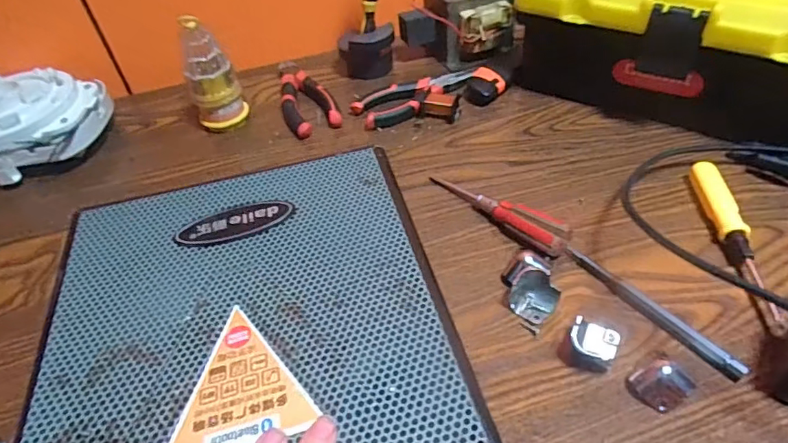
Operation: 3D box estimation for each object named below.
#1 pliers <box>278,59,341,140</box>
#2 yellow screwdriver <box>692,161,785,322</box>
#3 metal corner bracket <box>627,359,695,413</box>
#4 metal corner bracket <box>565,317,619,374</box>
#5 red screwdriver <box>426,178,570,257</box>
[{"bbox_3d":[-0.102,-0.141,0.573,0.052,0.021,0.140,-19,46,-12],"label":"pliers"},{"bbox_3d":[0.258,0.008,0.392,0.019,0.021,0.147,-1,45,6],"label":"yellow screwdriver"},{"bbox_3d":[0.161,0.098,0.311,0.025,0.017,0.027,-25,48,-17],"label":"metal corner bracket"},{"bbox_3d":[0.128,0.079,0.330,0.029,0.021,0.035,16,49,22],"label":"metal corner bracket"},{"bbox_3d":[0.084,-0.012,0.425,0.021,0.023,0.132,-37,52,-26],"label":"red screwdriver"}]

